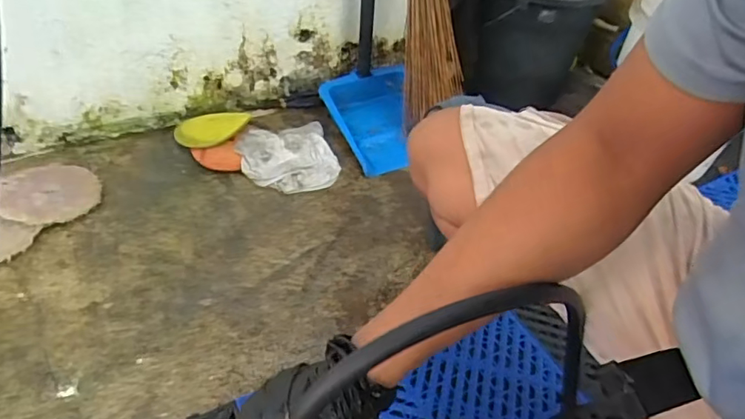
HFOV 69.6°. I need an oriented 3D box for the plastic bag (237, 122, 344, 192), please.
[{"bbox_3d":[-0.156,-0.101,0.994,0.170,0.034,0.169,-15,47,-22],"label":"plastic bag"}]

